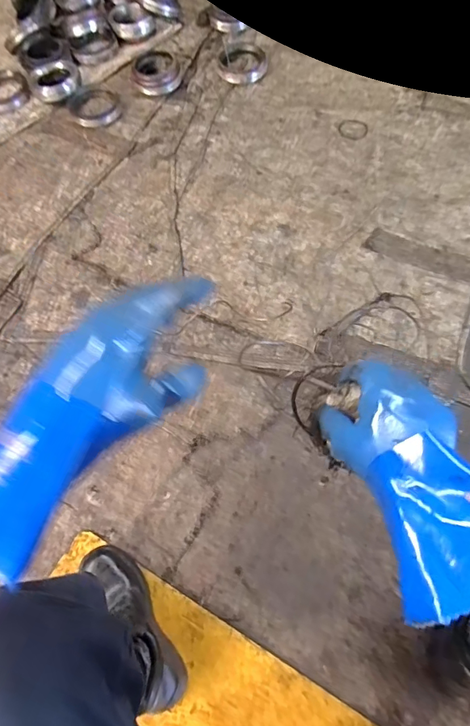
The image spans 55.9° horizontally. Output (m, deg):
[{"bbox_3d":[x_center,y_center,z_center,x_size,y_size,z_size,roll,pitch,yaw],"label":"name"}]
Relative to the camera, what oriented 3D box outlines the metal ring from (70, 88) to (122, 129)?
[{"bbox_3d":[-0.409,-0.758,1.314,0.147,0.023,0.144,0,66,1],"label":"metal ring"}]

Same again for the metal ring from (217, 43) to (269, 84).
[{"bbox_3d":[0.026,-0.933,1.378,0.152,0.037,0.152,0,66,1],"label":"metal ring"}]

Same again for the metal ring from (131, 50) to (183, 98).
[{"bbox_3d":[-0.236,-0.889,1.351,0.147,0.036,0.153,0,66,1],"label":"metal ring"}]

